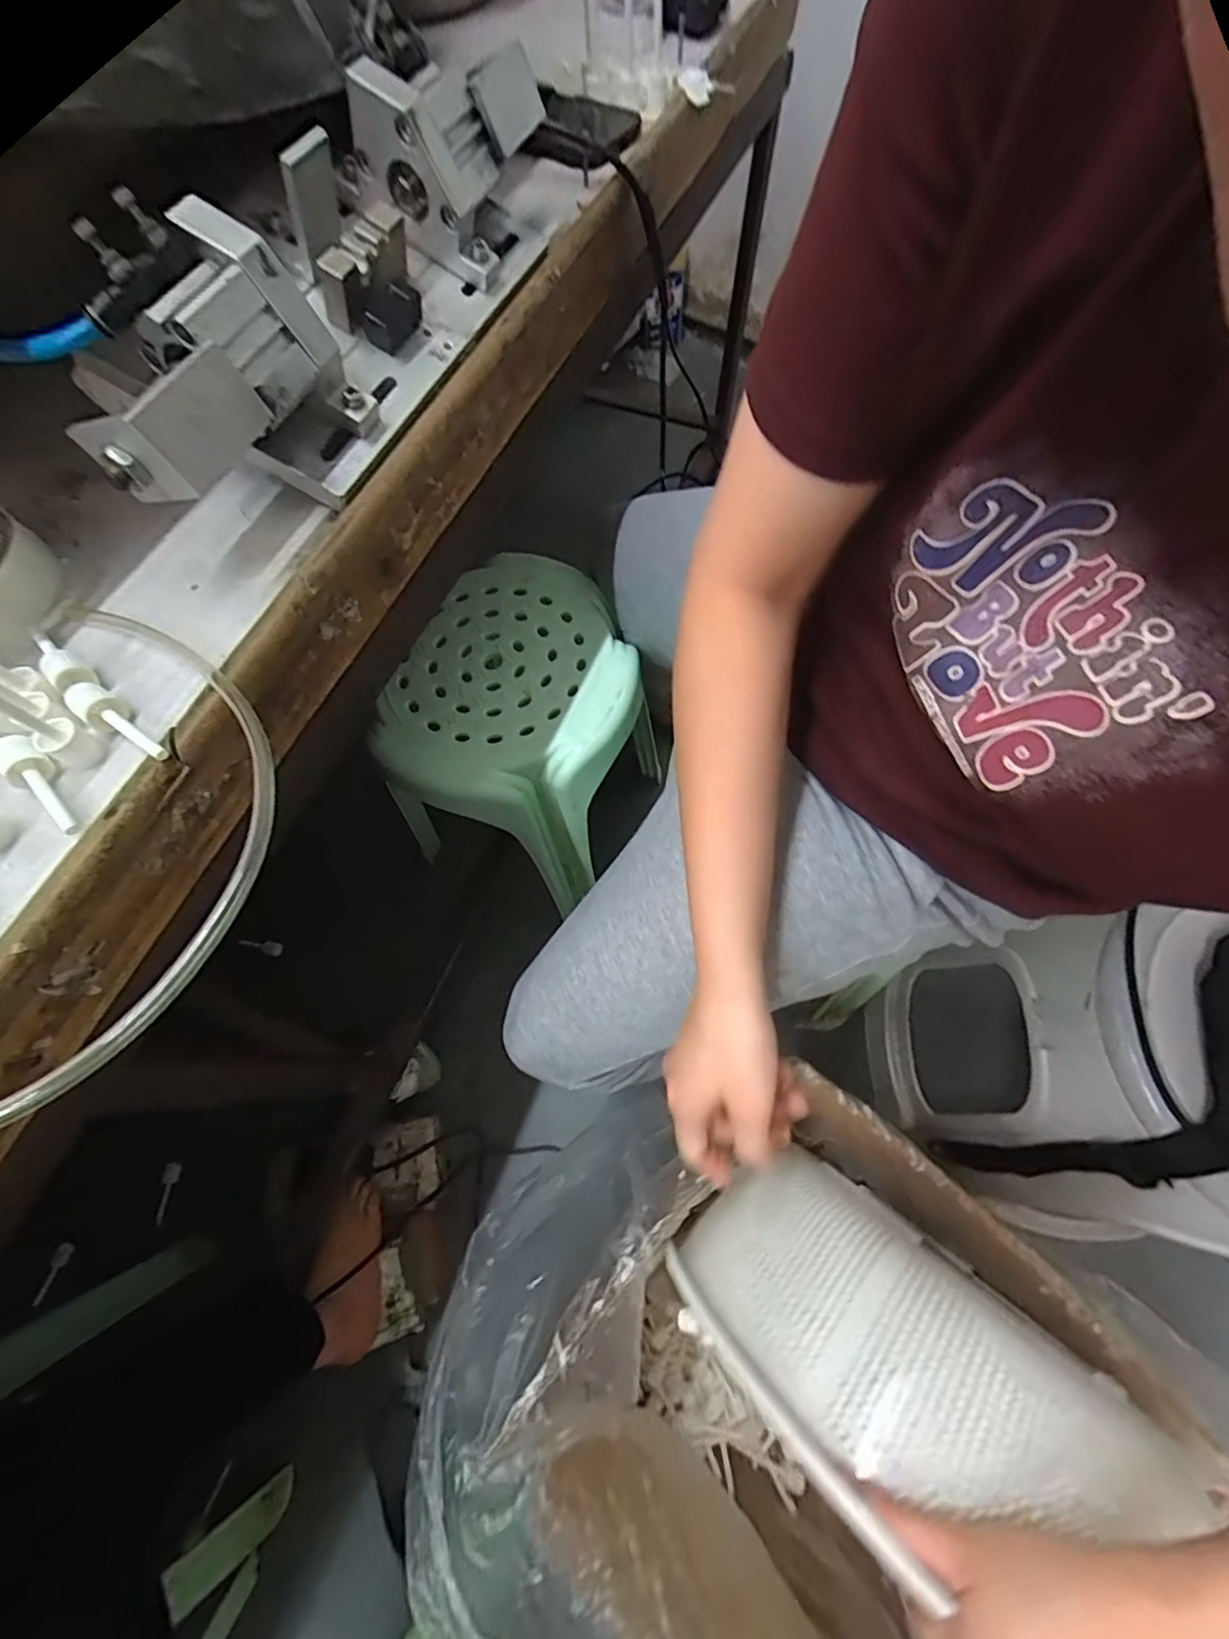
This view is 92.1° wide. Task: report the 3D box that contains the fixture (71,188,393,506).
[{"bbox_3d":[-0.195,-0.220,0.307,0.092,0.094,0.138,8,69,4],"label":"fixture"}]

